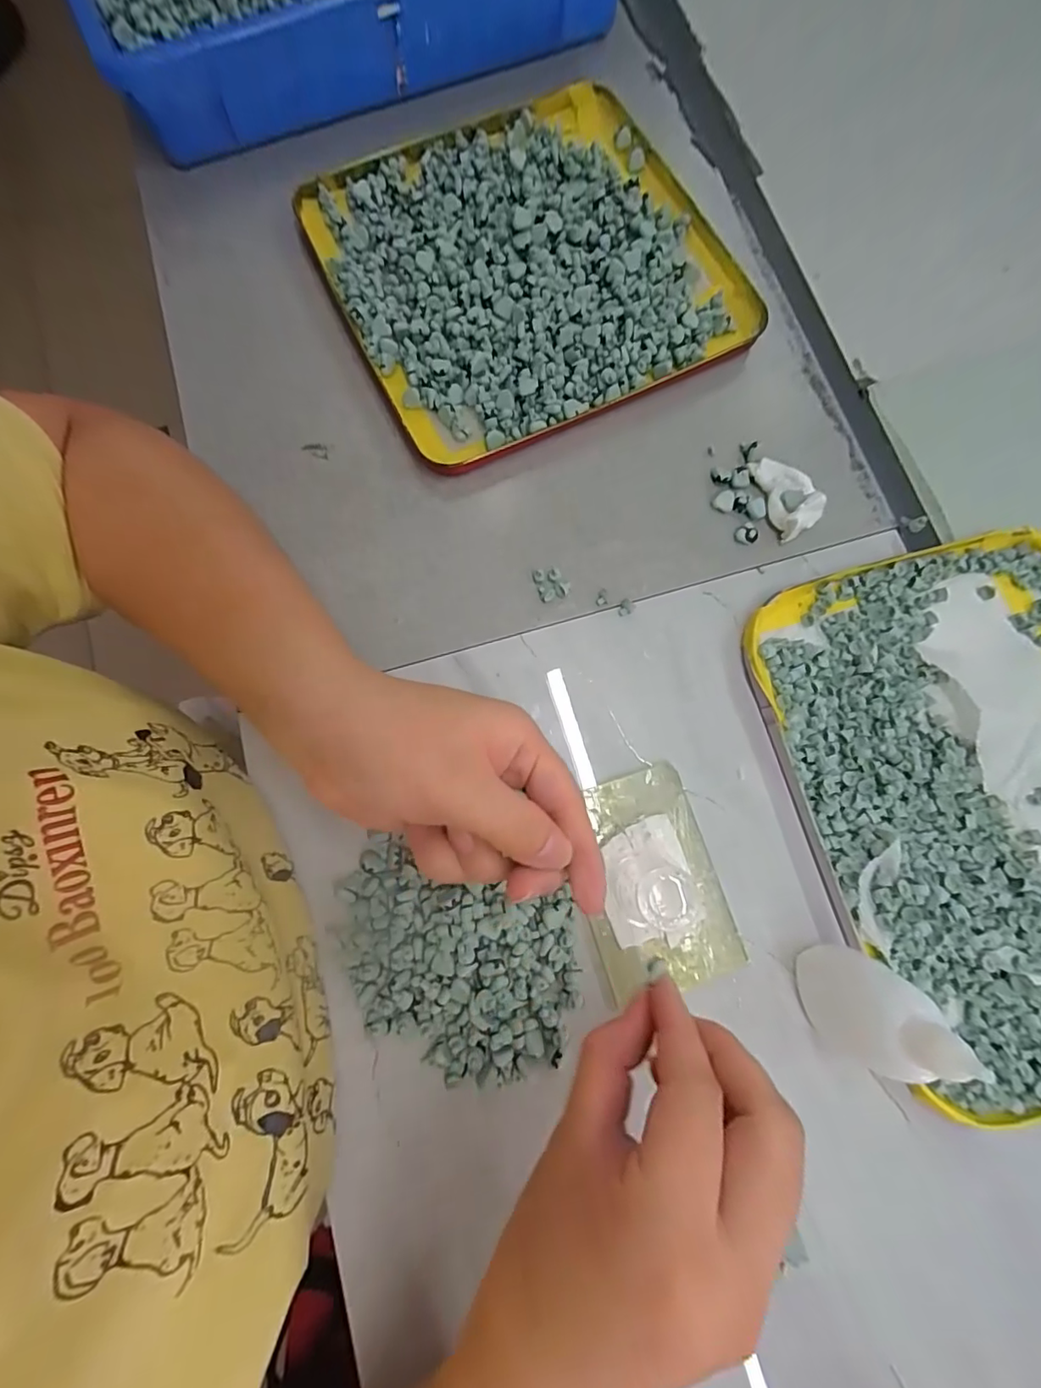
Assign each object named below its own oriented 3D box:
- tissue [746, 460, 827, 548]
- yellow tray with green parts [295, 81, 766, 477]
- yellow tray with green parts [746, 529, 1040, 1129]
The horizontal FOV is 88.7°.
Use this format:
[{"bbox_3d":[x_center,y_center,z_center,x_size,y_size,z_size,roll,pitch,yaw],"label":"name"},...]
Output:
[{"bbox_3d":[0.157,-0.118,0.312,0.026,0.019,0.051,-21,79,-5],"label":"tissue"},{"bbox_3d":[0.006,-0.279,0.345,0.239,0.025,0.239,-24,79,-5],"label":"yellow tray with green parts"},{"bbox_3d":[0.249,0.053,0.277,0.204,0.016,0.268,-15,79,-3],"label":"yellow tray with green parts"}]

